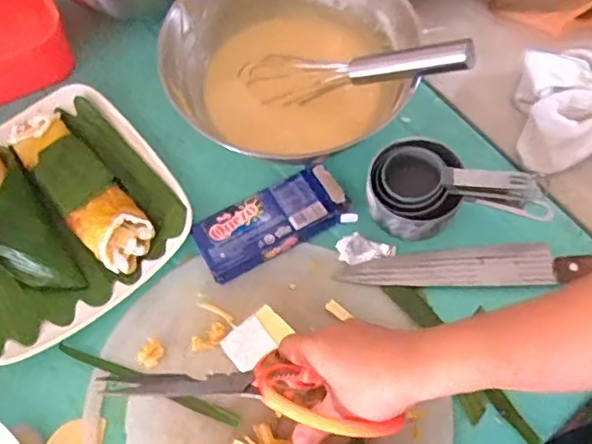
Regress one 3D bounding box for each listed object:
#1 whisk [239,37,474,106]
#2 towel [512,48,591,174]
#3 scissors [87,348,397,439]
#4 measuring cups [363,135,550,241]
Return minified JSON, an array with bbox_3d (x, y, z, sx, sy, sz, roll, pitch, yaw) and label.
[{"bbox_3d":[0.049,-0.141,0.547,0.239,0.041,0.050,3,65,34],"label":"whisk"},{"bbox_3d":[0.295,-0.120,0.567,0.157,0.045,0.125,-9,66,-3],"label":"towel"},{"bbox_3d":[-0.034,0.116,0.402,0.174,0.022,0.066,11,24,-2],"label":"scissors"},{"bbox_3d":[0.144,-0.034,0.535,0.156,0.050,0.090,-1,68,0],"label":"measuring cups"}]

